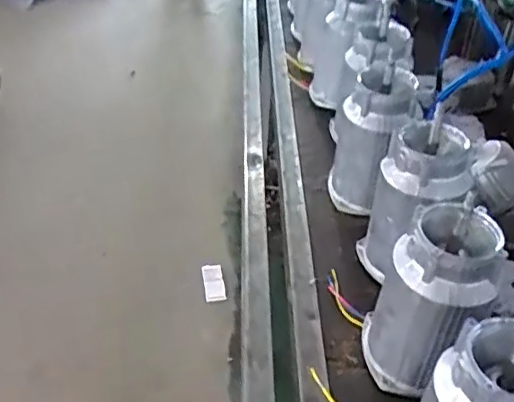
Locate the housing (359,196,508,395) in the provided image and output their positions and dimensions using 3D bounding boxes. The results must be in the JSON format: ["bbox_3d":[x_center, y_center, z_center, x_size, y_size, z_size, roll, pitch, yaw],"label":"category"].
[{"bbox_3d":[0.194,0.115,0.700,0.124,0.219,0.105,17,41,16],"label":"housing"}]

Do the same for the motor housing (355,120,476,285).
[{"bbox_3d":[0.218,0.008,0.847,0.097,0.226,0.097,-22,45,-28],"label":"motor housing"}]

